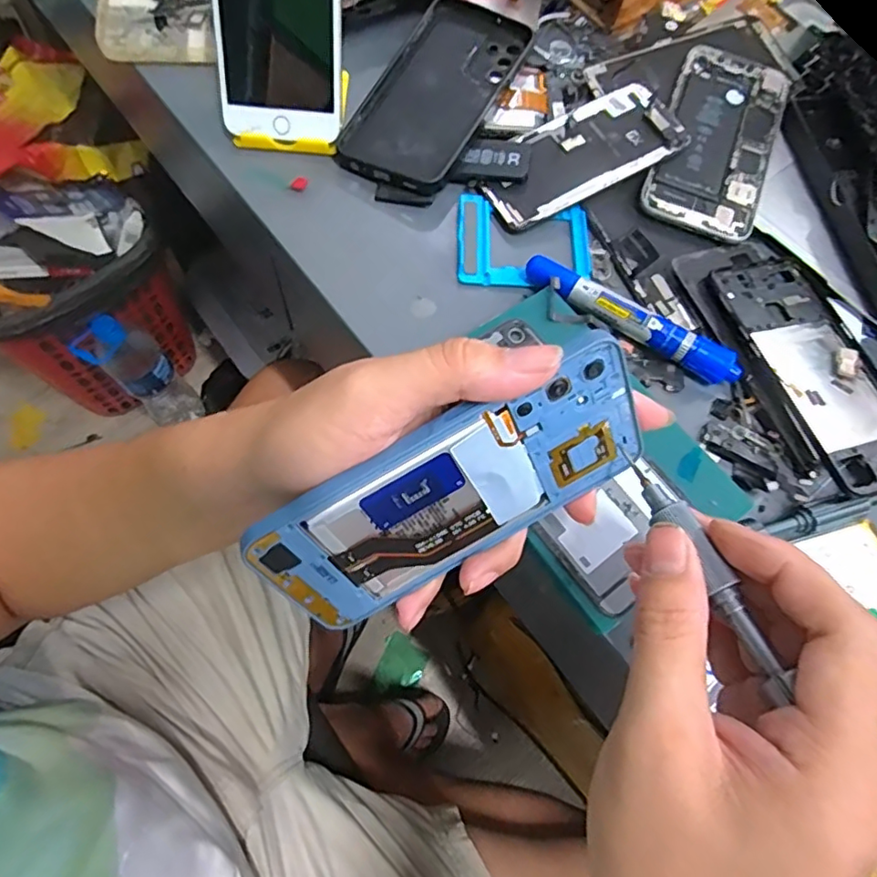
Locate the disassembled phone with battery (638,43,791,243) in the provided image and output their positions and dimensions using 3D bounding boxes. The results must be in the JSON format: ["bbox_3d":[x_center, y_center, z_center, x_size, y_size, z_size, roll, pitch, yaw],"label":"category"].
[{"bbox_3d":[0.192,-0.206,0.392,0.074,0.011,0.151,22,72,6],"label":"disassembled phone with battery"}]

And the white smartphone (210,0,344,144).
[{"bbox_3d":[-0.097,-0.266,0.343,0.076,0.153,0.012,2,30,-4],"label":"white smartphone"}]

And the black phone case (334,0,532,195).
[{"bbox_3d":[-0.001,-0.240,0.396,0.079,0.016,0.164,25,72,7],"label":"black phone case"}]

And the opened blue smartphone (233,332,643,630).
[{"bbox_3d":[0.008,0.024,0.230,0.156,0.076,0.004,-30,42,2],"label":"opened blue smartphone"}]

